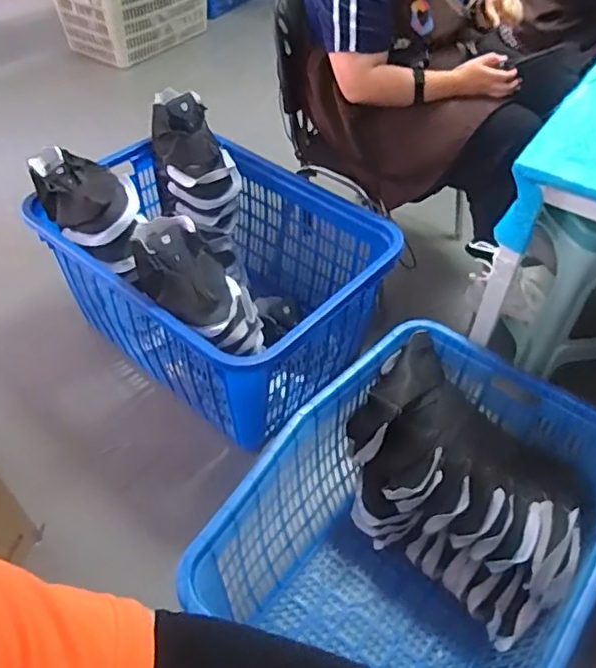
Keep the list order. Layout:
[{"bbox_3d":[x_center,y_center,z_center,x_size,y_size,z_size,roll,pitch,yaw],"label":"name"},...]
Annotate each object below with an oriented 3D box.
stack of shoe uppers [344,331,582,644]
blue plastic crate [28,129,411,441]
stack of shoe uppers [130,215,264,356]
[{"bbox_3d":[0.326,0.312,1.193,0.274,0.330,0.480,-35,57,-29],"label":"stack of shoe uppers"},{"bbox_3d":[-0.183,-0.127,1.567,0.832,0.402,0.604,31,54,24],"label":"blue plastic crate"},{"bbox_3d":[-0.200,-0.099,1.257,0.368,0.109,0.181,47,56,-5],"label":"stack of shoe uppers"}]

